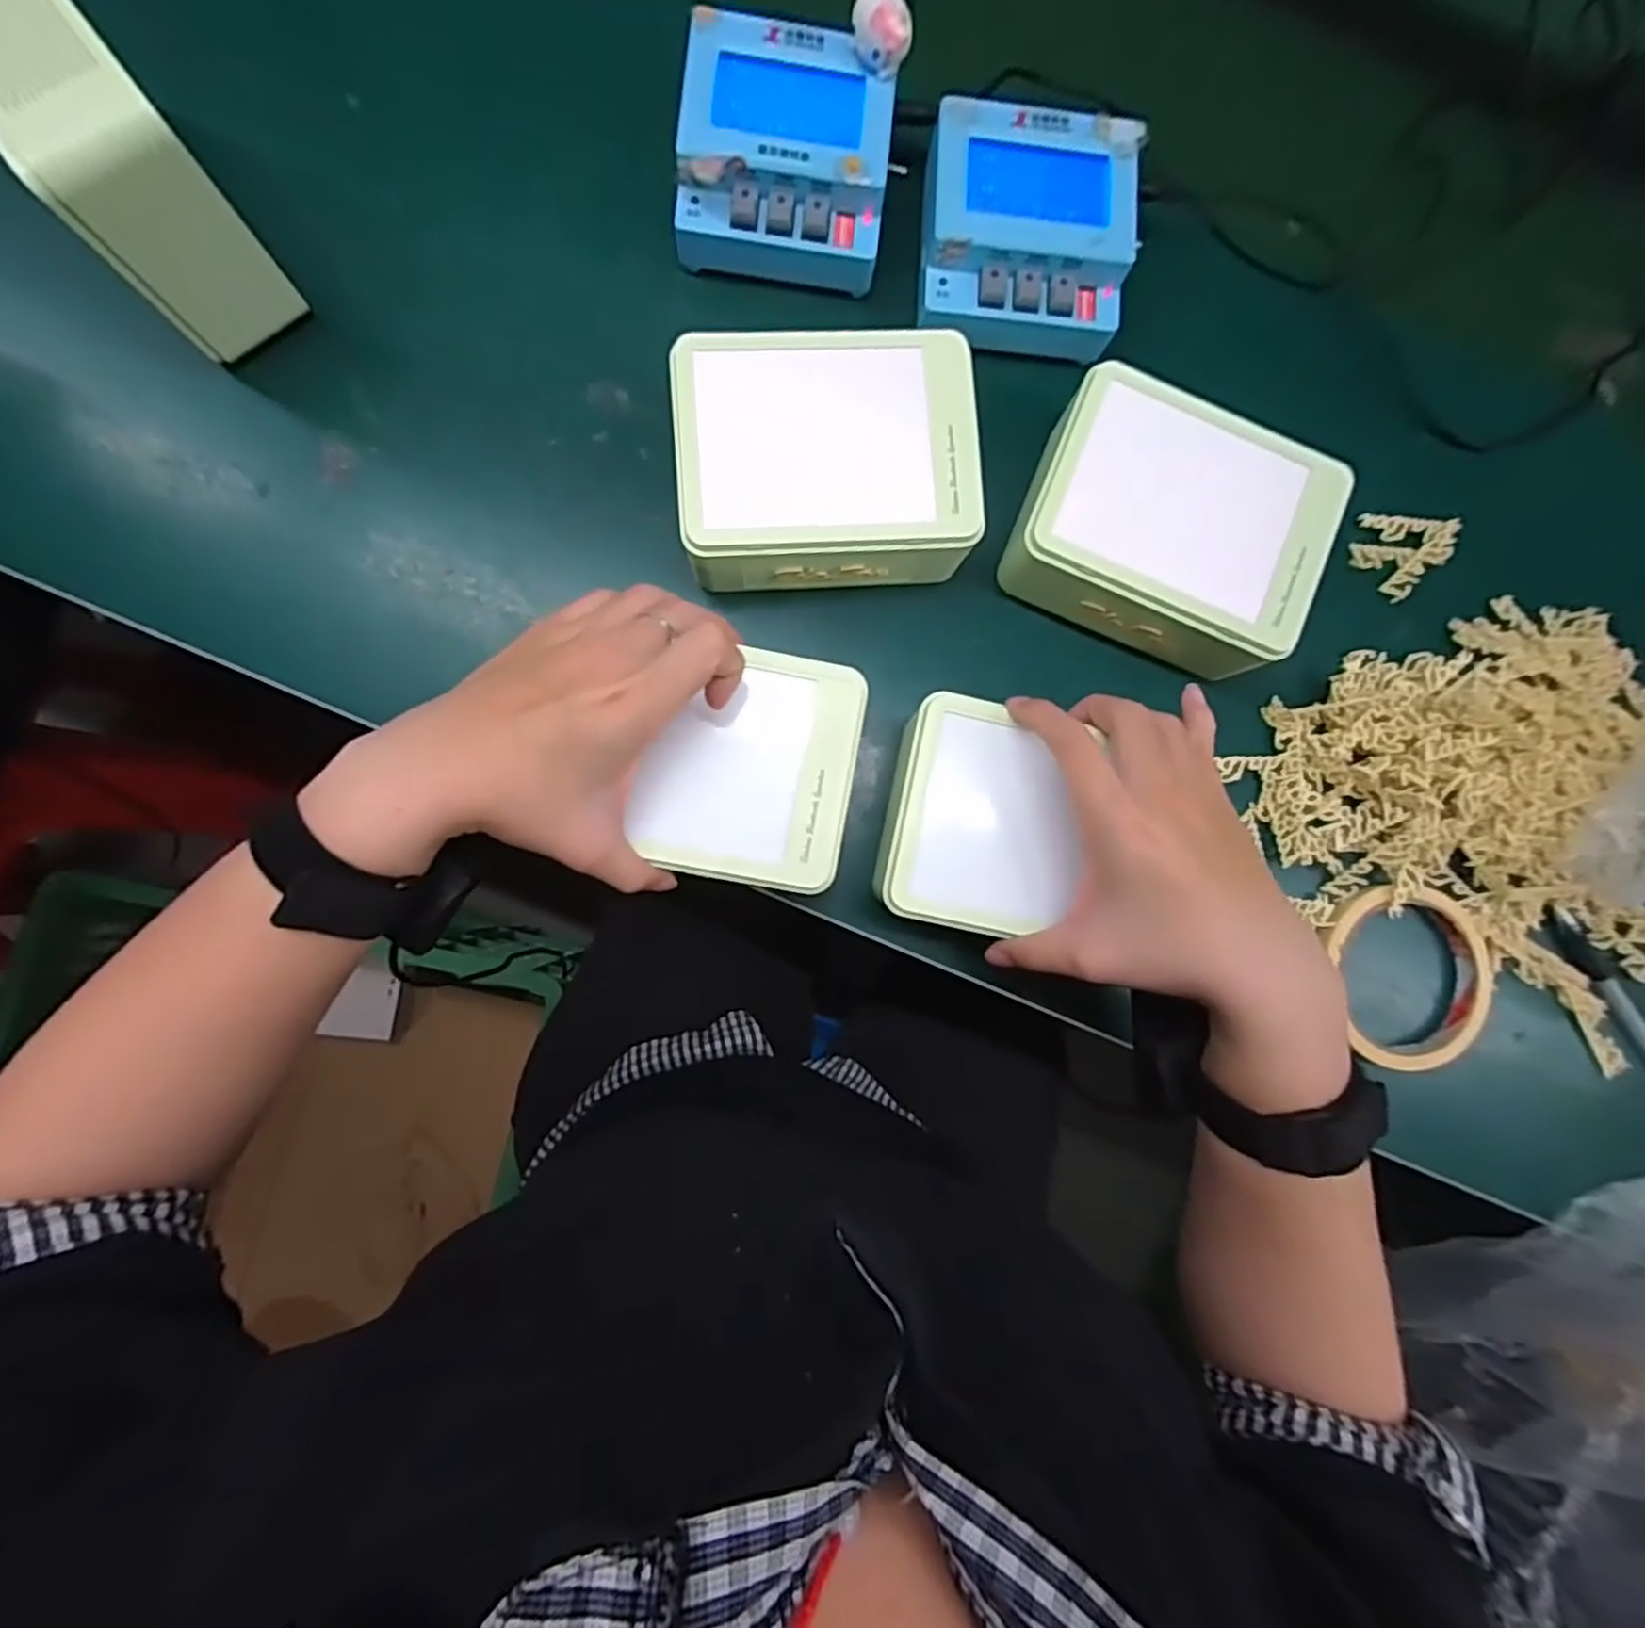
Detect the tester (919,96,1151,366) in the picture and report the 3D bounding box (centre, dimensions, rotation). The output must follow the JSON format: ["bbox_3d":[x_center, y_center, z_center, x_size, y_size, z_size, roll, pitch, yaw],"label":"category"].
[{"bbox_3d":[0.102,-0.294,0.373,0.104,0.048,0.103,4,85,-5],"label":"tester"}]

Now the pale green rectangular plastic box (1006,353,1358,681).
[{"bbox_3d":[0.171,-0.140,0.361,0.143,0.054,0.105,23,83,-3],"label":"pale green rectangular plastic box"}]

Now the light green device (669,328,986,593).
[{"bbox_3d":[0.001,-0.169,0.355,0.138,0.053,0.108,-5,86,-6],"label":"light green device"}]

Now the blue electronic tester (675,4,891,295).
[{"bbox_3d":[-0.018,-0.329,0.368,0.103,0.053,0.098,7,84,-5],"label":"blue electronic tester"}]

